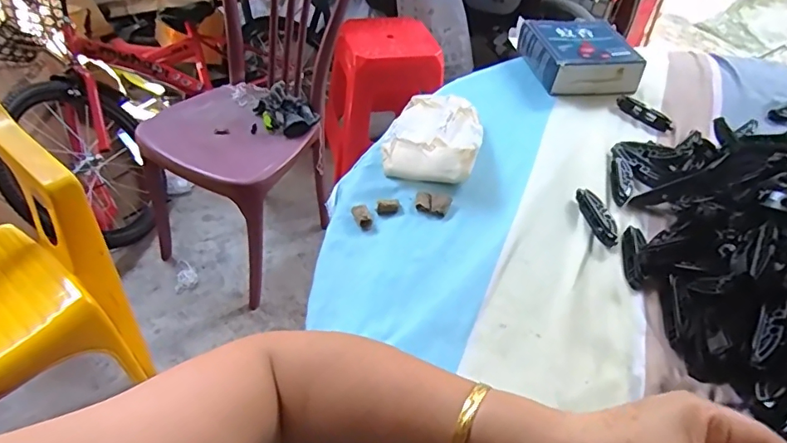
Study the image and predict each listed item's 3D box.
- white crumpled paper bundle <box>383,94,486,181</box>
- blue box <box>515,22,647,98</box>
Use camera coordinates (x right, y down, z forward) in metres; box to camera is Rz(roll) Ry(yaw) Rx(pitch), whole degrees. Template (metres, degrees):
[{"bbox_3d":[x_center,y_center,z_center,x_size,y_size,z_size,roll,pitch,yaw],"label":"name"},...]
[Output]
[{"bbox_3d":[0.050,-0.108,0.605,0.109,0.040,0.150,15,46,9],"label":"white crumpled paper bundle"},{"bbox_3d":[0.278,-0.250,0.770,0.143,0.045,0.155,-4,46,-9],"label":"blue box"}]

